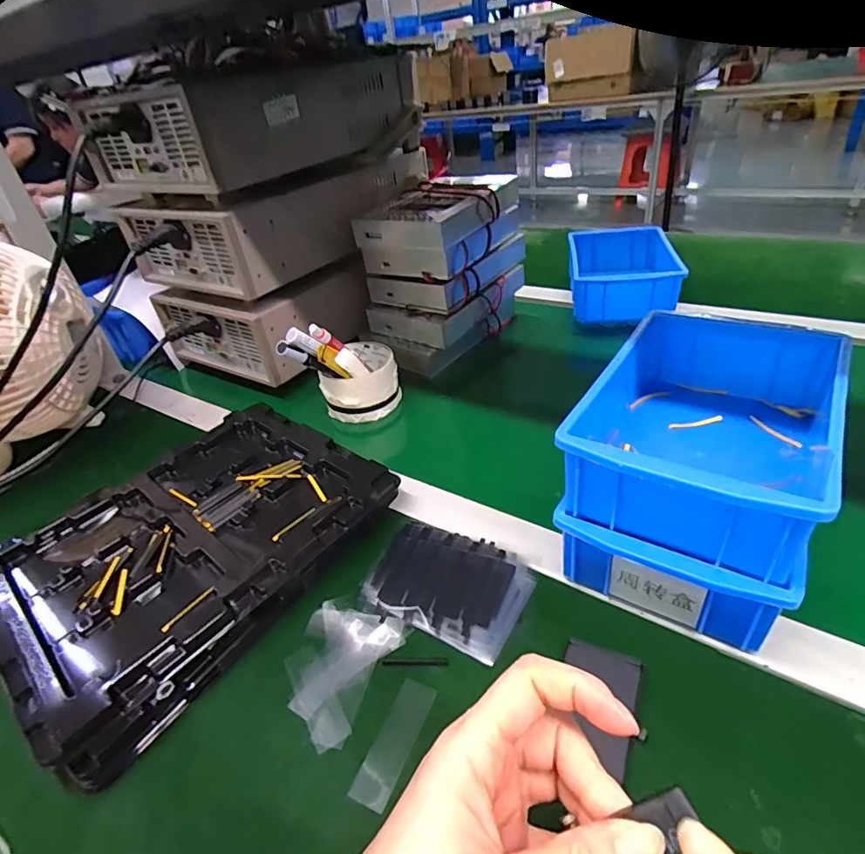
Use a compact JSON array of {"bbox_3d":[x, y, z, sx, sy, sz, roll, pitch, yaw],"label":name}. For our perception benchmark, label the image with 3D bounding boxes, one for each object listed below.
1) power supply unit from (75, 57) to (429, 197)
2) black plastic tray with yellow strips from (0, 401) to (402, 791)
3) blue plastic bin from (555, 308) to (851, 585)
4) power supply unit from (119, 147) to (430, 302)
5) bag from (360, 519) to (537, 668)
[{"bbox_3d":[-0.193,-0.348,0.597,0.216,0.110,0.323,14,42,29],"label":"power supply unit"},{"bbox_3d":[-0.185,0.084,0.398,0.207,0.031,0.264,22,46,35],"label":"black plastic tray with yellow strips"},{"bbox_3d":[0.182,-0.006,0.338,0.129,0.064,0.203,17,43,31],"label":"blue plastic bin"},{"bbox_3d":[-0.178,-0.271,0.648,0.196,0.086,0.341,18,44,33],"label":"power supply unit"},{"bbox_3d":[0.010,0.110,0.365,0.110,0.010,0.079,15,43,30],"label":"bag"}]

